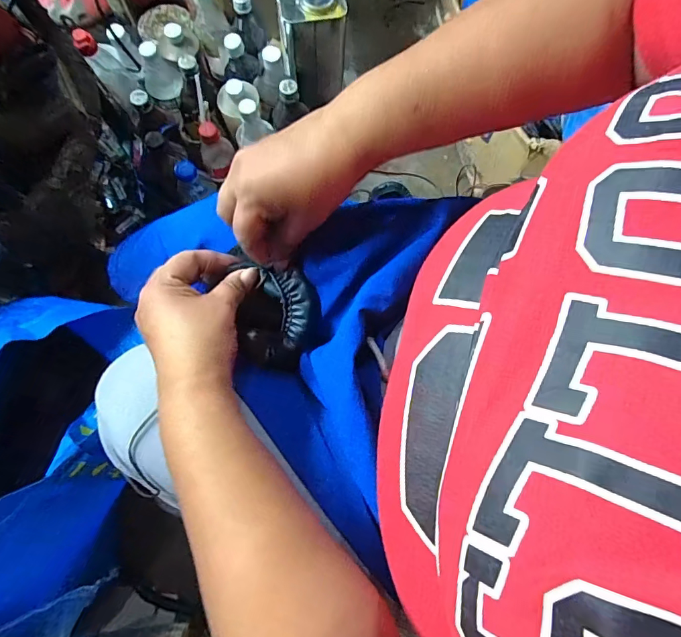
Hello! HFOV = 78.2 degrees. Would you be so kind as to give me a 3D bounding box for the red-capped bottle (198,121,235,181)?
[{"bbox_3d":[-0.207,-0.283,0.702,0.053,0.119,0.052,-23,79,-6],"label":"red-capped bottle"}]

